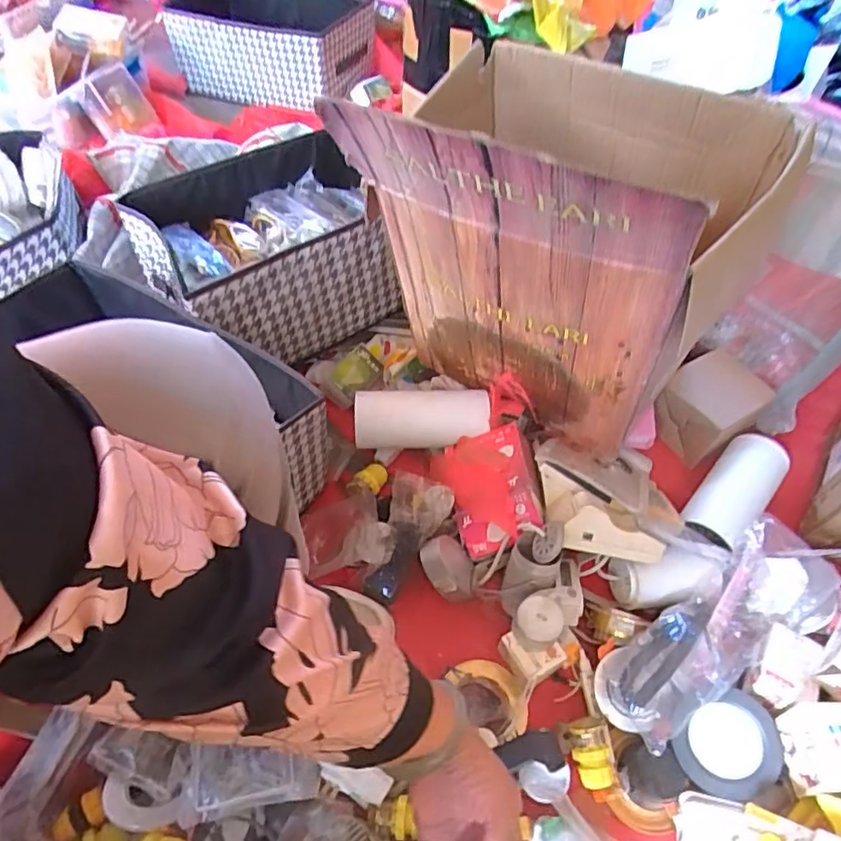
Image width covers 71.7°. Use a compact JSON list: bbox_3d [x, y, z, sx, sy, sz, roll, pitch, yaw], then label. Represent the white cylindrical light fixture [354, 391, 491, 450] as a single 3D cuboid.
[{"bbox_3d":[0.001,-0.005,0.775,0.185,0.065,0.062,-4,53,12],"label":"white cylindrical light fixture"}]

